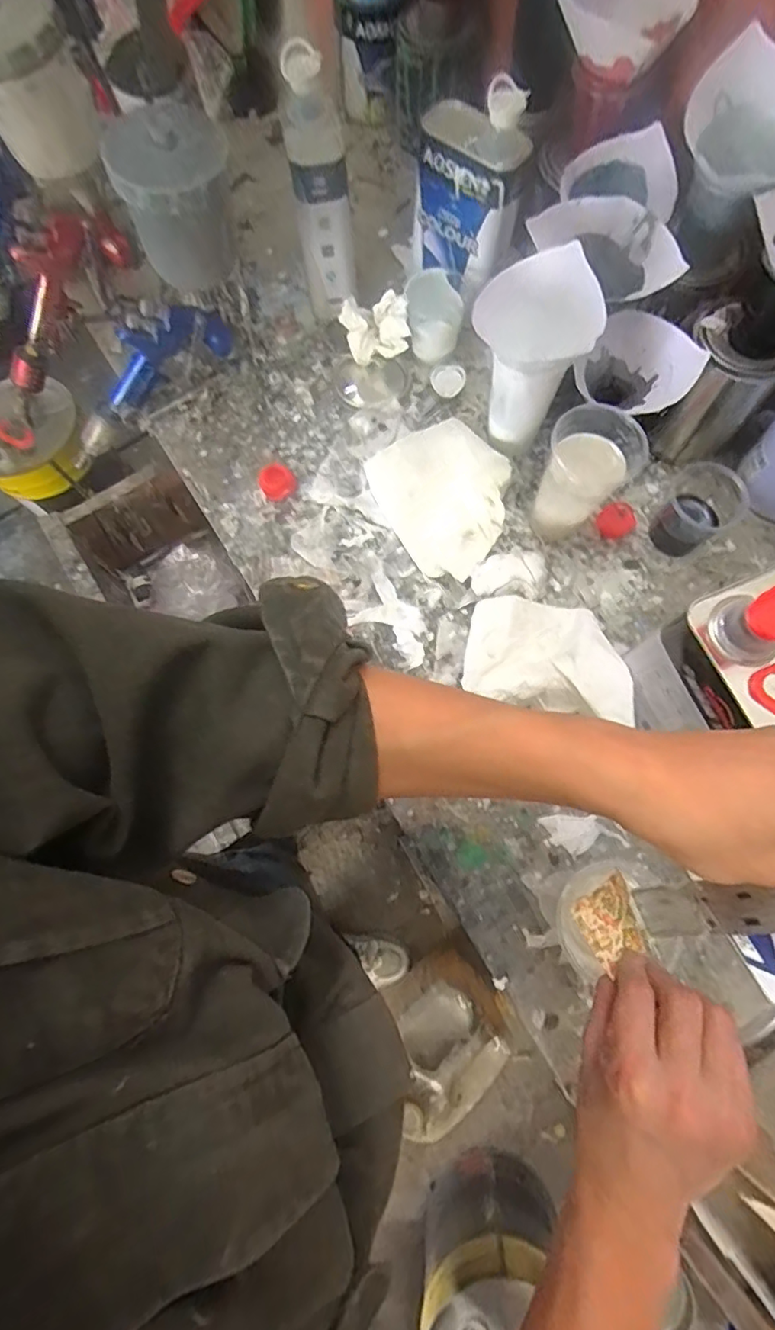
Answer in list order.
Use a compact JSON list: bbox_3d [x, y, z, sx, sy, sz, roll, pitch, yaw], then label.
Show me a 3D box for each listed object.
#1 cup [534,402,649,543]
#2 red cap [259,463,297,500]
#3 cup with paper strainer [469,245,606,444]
[{"bbox_3d":[0.199,-0.189,0.570,0.083,0.127,0.073,22,76,8],"label":"cup"},{"bbox_3d":[-0.129,-0.217,0.663,0.044,0.017,0.044,0,87,-2],"label":"red cap"},{"bbox_3d":[0.141,-0.315,0.580,0.110,0.175,0.090,-5,74,0],"label":"cup with paper strainer"}]

